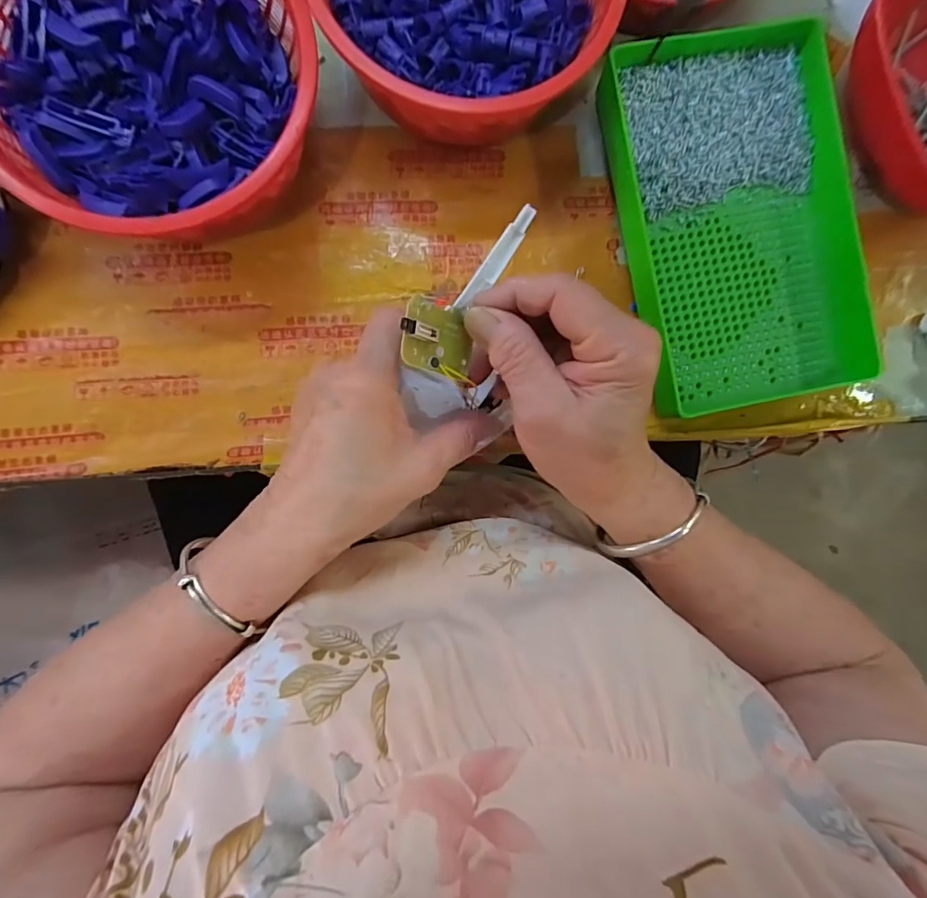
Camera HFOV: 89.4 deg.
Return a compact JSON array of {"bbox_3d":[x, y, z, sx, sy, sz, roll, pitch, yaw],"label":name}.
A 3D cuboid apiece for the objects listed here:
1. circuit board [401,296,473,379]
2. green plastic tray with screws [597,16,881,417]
[{"bbox_3d":[-0.010,-0.051,0.216,0.042,0.008,0.032,3,93,-43],"label":"circuit board"},{"bbox_3d":[0.187,-0.152,0.325,0.153,0.039,0.240,-11,92,-5],"label":"green plastic tray with screws"}]

